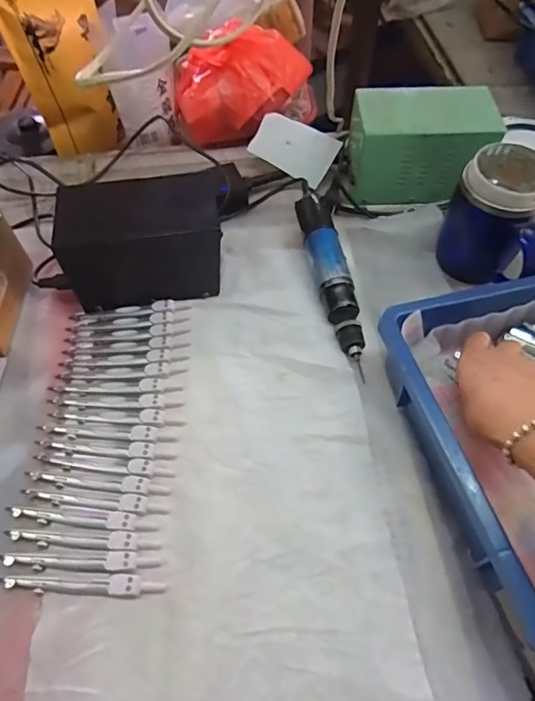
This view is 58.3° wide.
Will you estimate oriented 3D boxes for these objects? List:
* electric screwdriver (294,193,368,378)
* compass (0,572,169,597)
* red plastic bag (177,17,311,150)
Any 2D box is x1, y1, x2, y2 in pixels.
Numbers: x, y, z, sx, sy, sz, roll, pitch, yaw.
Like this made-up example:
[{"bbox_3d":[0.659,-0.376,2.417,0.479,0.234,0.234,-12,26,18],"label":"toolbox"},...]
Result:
[{"bbox_3d":[0.071,-0.087,0.521,0.044,0.037,0.251,-9,57,-5],"label":"electric screwdriver"},{"bbox_3d":[-0.142,0.181,0.372,0.128,0.006,0.015,1,57,2],"label":"compass"},{"bbox_3d":[-0.032,-0.359,0.646,0.175,0.110,0.098,-9,57,-5],"label":"red plastic bag"}]

